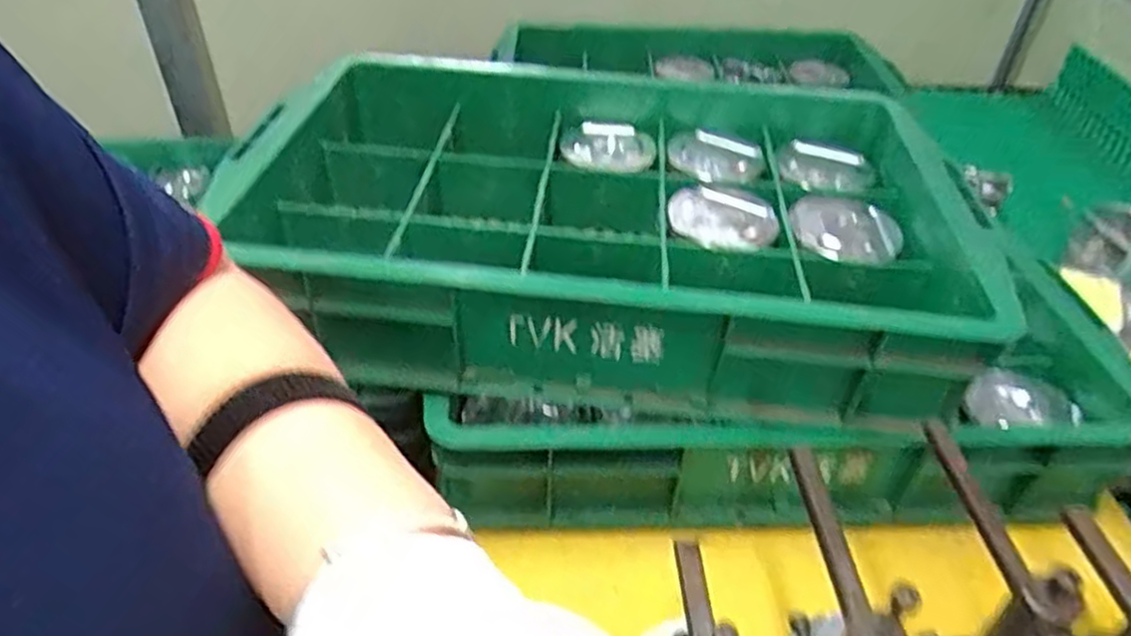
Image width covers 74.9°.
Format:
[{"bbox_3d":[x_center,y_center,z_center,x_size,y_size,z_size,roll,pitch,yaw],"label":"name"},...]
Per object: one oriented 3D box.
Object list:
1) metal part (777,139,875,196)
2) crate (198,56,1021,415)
[{"bbox_3d":[0.217,-0.127,0.622,0.080,0.017,0.068,21,44,21],"label":"metal part"},{"bbox_3d":[0.034,-0.085,0.573,0.494,0.103,0.327,4,40,3],"label":"crate"}]

